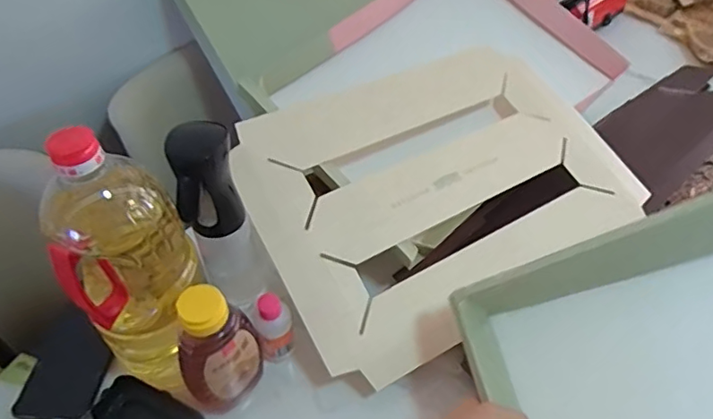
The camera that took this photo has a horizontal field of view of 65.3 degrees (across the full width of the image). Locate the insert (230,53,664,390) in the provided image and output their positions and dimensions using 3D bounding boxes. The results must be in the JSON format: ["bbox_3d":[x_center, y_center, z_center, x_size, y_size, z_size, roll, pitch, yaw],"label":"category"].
[{"bbox_3d":[0.101,-0.031,0.641,0.432,0.033,0.311,-26,76,-18],"label":"insert"}]

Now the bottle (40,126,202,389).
[{"bbox_3d":[-0.198,0.051,0.494,0.105,0.272,0.110,-25,54,-19],"label":"bottle"}]

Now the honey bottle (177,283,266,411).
[{"bbox_3d":[-0.128,0.137,0.522,0.058,0.149,0.063,0,49,0],"label":"honey bottle"}]

